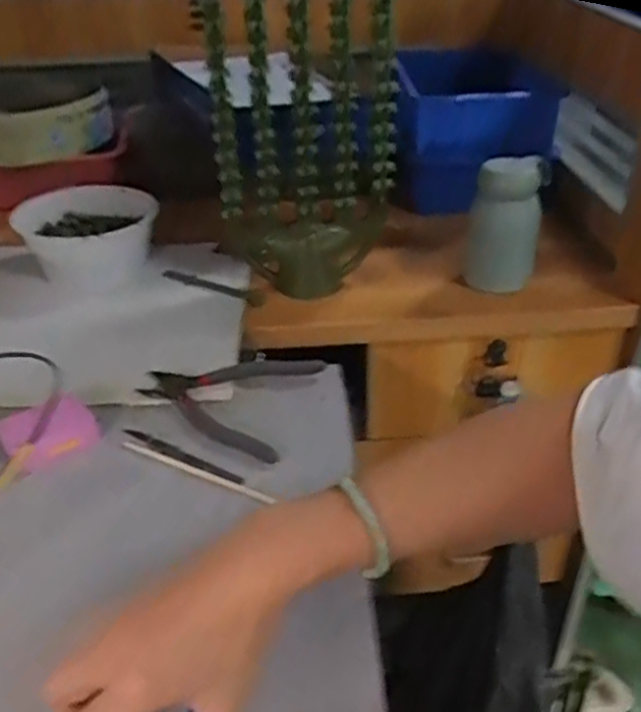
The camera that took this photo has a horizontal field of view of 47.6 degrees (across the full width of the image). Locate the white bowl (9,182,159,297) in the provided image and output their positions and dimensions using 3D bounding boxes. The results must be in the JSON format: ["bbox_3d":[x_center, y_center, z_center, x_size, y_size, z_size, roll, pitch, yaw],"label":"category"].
[{"bbox_3d":[-0.289,-0.147,0.906,0.153,0.063,0.183,5,34,9],"label":"white bowl"}]

